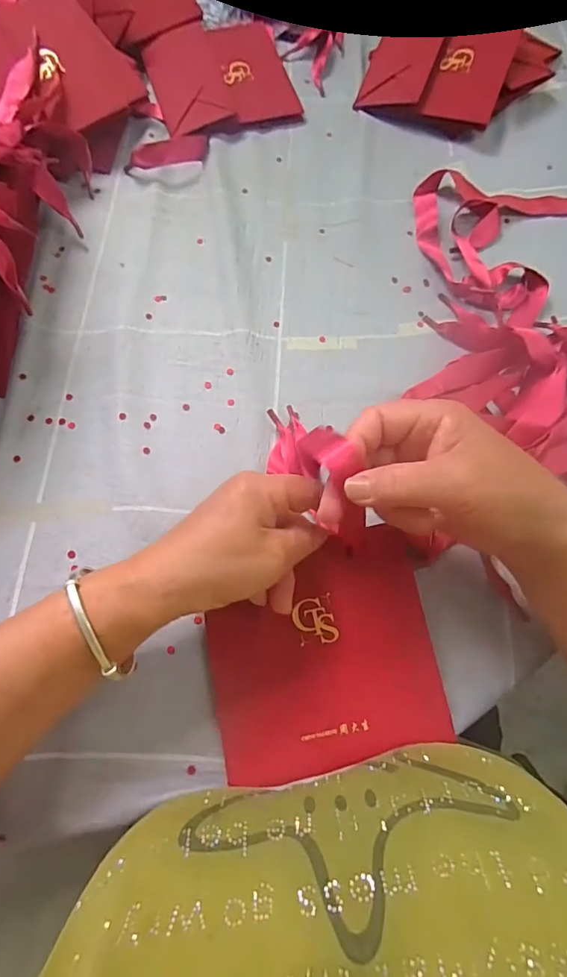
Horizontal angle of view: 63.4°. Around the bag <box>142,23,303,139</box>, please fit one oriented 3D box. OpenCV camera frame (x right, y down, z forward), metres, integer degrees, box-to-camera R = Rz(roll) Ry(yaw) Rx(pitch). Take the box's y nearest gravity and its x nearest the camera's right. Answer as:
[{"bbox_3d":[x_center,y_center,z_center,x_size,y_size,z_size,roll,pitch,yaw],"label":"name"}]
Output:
[{"bbox_3d":[-0.067,-0.438,0.485,0.143,0.013,0.148,-17,72,-8],"label":"bag"}]

